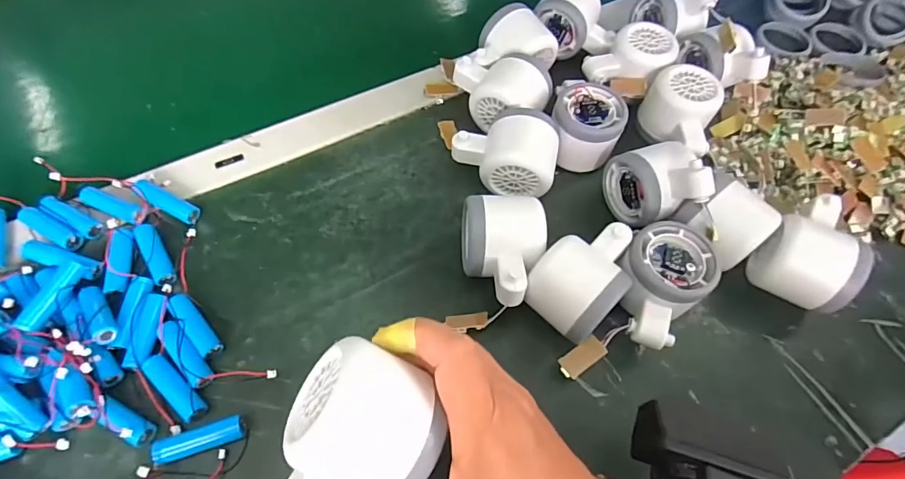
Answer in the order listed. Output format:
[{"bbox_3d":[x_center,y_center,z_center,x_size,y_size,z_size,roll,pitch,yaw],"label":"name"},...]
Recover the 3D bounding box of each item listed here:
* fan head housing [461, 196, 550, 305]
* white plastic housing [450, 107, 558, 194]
[{"bbox_3d":[0.034,0.013,0.328,0.057,0.054,0.071,3,61,-2],"label":"fan head housing"},{"bbox_3d":[0.044,-0.074,0.378,0.085,0.055,0.066,21,61,8],"label":"white plastic housing"}]

